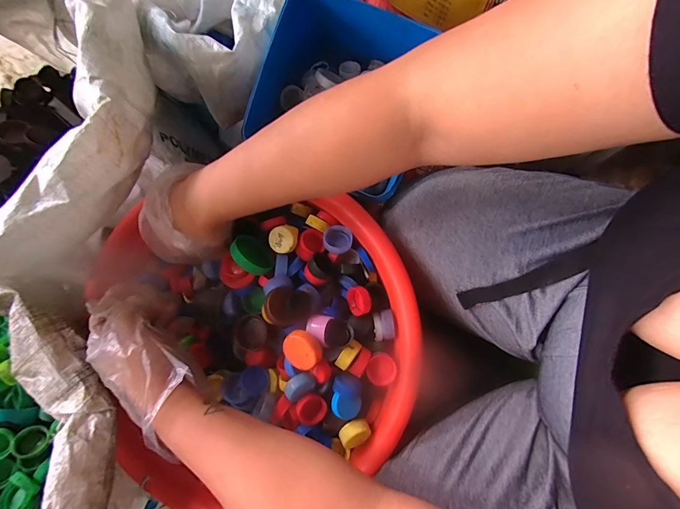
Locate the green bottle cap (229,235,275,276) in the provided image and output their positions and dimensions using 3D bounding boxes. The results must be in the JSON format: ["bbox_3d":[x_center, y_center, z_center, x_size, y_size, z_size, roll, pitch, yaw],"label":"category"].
[{"bbox_3d":[-0.094,0.000,0.362,0.049,0.040,0.010,44,126,4],"label":"green bottle cap"}]

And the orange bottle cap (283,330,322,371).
[{"bbox_3d":[-0.038,0.094,0.326,0.037,0.009,0.037,4,103,19],"label":"orange bottle cap"}]

